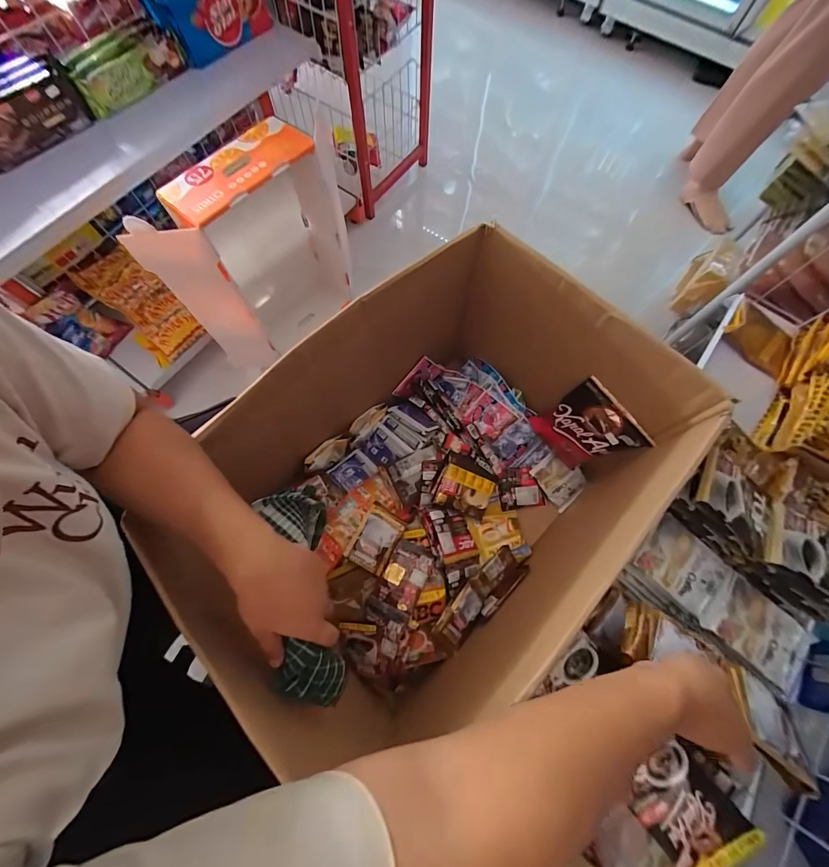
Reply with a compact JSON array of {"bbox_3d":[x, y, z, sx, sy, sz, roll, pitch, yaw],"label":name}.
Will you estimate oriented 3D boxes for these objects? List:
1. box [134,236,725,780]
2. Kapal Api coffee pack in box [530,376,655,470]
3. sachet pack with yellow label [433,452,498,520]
[{"bbox_3d":[0.044,0.056,0.563,0.439,0.329,0.561,42,76,12],"label":"box"},{"bbox_3d":[0.288,-0.004,0.621,0.054,0.169,0.137,-36,76,-12],"label":"Kapal Api coffee pack in box"},{"bbox_3d":[0.092,0.097,0.669,0.106,0.023,0.096,24,80,-17],"label":"sachet pack with yellow label"}]

